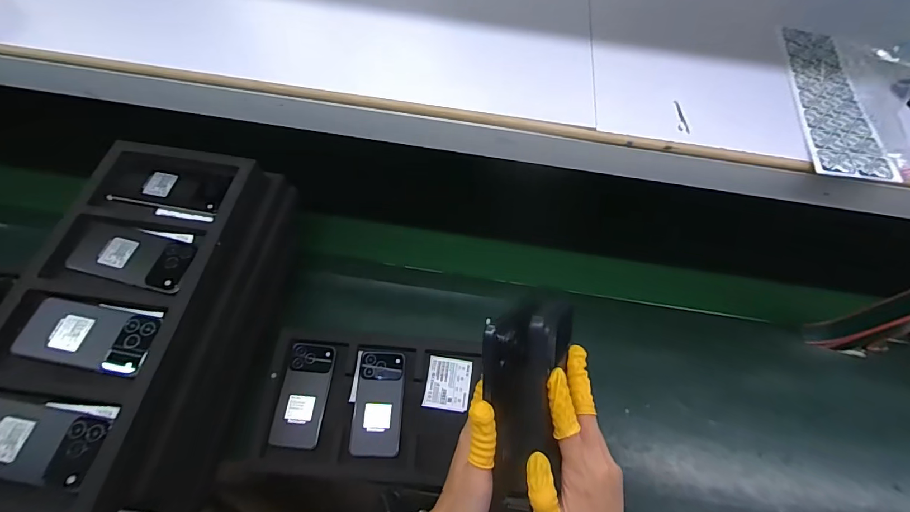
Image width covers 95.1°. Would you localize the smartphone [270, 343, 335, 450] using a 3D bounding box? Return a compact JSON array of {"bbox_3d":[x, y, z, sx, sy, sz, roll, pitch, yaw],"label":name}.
[{"bbox_3d":[-0.237,0.218,0.659,0.070,0.017,0.154,5,60,-1],"label":"smartphone"}]

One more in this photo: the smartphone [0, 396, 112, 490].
[{"bbox_3d":[-0.449,0.196,0.441,0.145,0.012,0.070,10,60,1],"label":"smartphone"}]

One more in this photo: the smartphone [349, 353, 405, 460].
[{"bbox_3d":[-0.122,0.234,0.668,0.075,0.008,0.158,2,60,-3],"label":"smartphone"}]

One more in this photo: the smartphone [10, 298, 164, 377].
[{"bbox_3d":[-0.436,0.096,0.501,0.154,0.013,0.074,12,60,2],"label":"smartphone"}]

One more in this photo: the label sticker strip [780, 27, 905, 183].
[{"bbox_3d":[0.487,-0.213,0.546,0.082,0.007,0.301,11,58,7],"label":"label sticker strip"}]

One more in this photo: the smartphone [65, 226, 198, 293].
[{"bbox_3d":[-0.425,0.000,0.556,0.157,0.014,0.074,13,60,3],"label":"smartphone"}]

